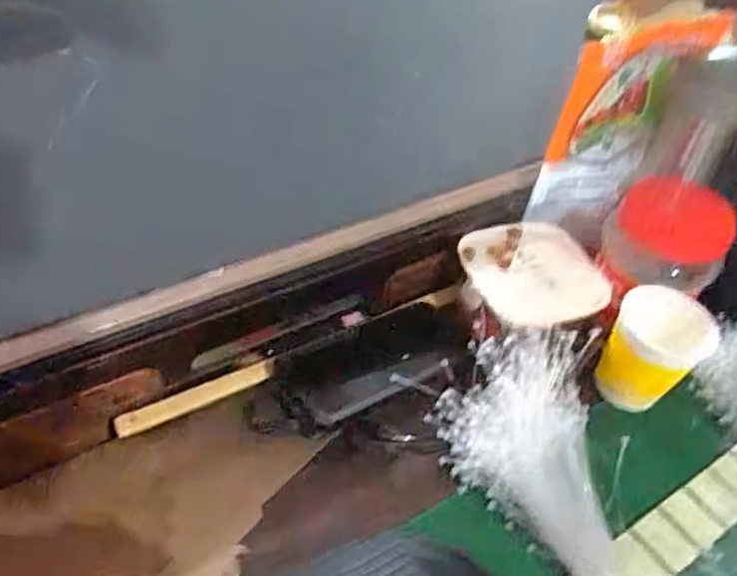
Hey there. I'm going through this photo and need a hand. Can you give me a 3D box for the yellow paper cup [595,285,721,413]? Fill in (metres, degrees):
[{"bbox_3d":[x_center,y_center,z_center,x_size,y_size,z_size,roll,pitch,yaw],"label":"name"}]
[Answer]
[{"bbox_3d":[0.219,0.049,0.490,0.064,0.078,0.069,-31,57,-32],"label":"yellow paper cup"}]

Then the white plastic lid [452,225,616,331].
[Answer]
[{"bbox_3d":[0.138,-0.014,0.533,0.107,0.018,0.105,4,45,-4],"label":"white plastic lid"}]

